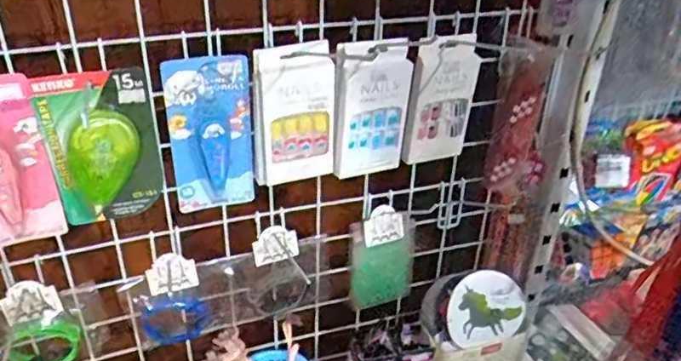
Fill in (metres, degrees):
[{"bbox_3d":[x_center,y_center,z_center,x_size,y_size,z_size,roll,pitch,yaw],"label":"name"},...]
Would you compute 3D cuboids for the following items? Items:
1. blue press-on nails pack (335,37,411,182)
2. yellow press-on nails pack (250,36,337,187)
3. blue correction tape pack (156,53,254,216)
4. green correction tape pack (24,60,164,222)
[{"bbox_3d":[0.031,-0.069,0.563,0.071,0.135,0.023,-19,37,-30],"label":"blue press-on nails pack"},{"bbox_3d":[-0.042,-0.058,0.538,0.074,0.136,0.021,-3,32,-7],"label":"yellow press-on nails pack"},{"bbox_3d":[-0.122,-0.039,0.539,0.082,0.155,0.018,-5,33,-12],"label":"blue correction tape pack"},{"bbox_3d":[-0.207,-0.027,0.507,0.091,0.141,0.022,-13,35,-23],"label":"green correction tape pack"}]

